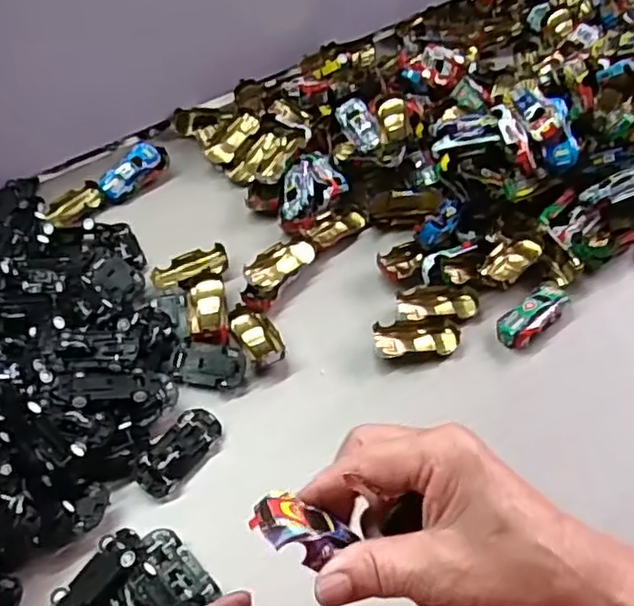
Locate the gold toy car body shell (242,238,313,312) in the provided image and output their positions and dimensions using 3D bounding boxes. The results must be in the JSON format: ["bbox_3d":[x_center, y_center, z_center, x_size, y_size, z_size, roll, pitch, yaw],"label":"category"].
[{"bbox_3d":[-0.034,-0.024,0.535,0.033,0.022,0.073,30,60,25],"label":"gold toy car body shell"}]

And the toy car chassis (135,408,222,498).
[{"bbox_3d":[-0.093,0.099,0.448,0.027,0.017,0.063,30,60,25],"label":"toy car chassis"}]

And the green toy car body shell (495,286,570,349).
[{"bbox_3d":[0.160,0.009,0.495,0.061,0.014,0.030,-36,58,-22],"label":"green toy car body shell"}]

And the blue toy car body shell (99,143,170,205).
[{"bbox_3d":[-0.171,-0.122,0.623,0.026,0.026,0.070,33,61,26],"label":"blue toy car body shell"}]

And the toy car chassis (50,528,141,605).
[{"bbox_3d":[-0.132,0.163,0.397,0.033,0.009,0.064,9,45,43],"label":"toy car chassis"}]

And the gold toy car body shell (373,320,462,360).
[{"bbox_3d":[0.074,0.027,0.494,0.062,0.014,0.028,-7,52,-1],"label":"gold toy car body shell"}]

